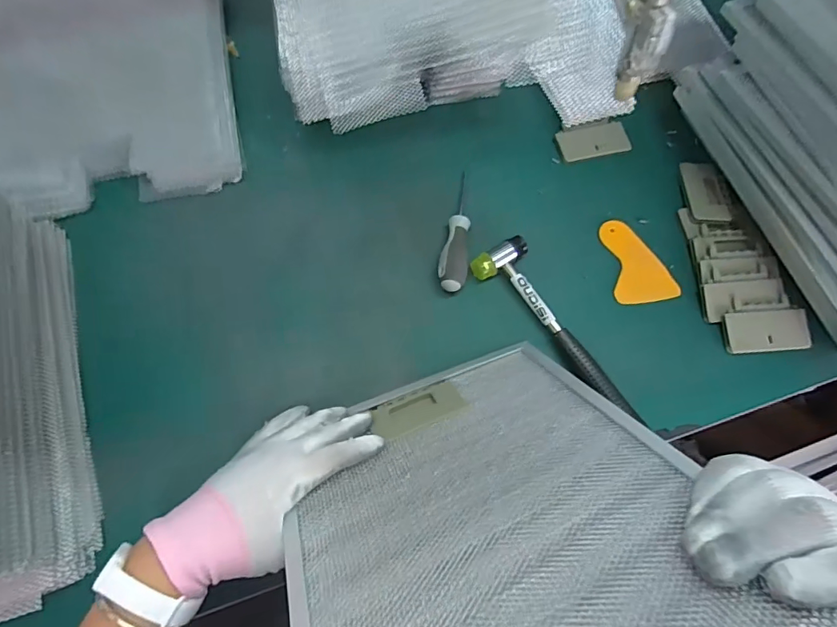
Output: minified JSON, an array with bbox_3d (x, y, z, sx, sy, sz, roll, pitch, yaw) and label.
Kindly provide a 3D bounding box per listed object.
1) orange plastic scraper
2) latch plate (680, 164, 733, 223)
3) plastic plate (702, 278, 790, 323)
[{"bbox_3d":[0.242,-0.060,0.534,0.065,0.009,0.101,-10,70,5],"label":"orange plastic scraper"},{"bbox_3d":[0.328,-0.141,0.558,0.040,0.013,0.083,0,68,-2],"label":"latch plate"},{"bbox_3d":[0.340,-0.016,0.502,0.081,0.012,0.040,-3,68,-3],"label":"plastic plate"}]

